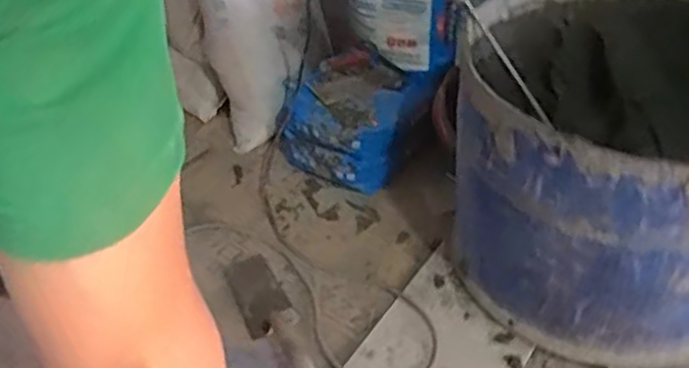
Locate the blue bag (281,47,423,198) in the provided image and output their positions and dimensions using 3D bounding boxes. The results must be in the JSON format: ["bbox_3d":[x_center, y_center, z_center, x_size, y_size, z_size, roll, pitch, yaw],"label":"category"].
[{"bbox_3d":[0.029,-0.135,1.610,0.265,0.228,0.263,25,49,31],"label":"blue bag"}]

